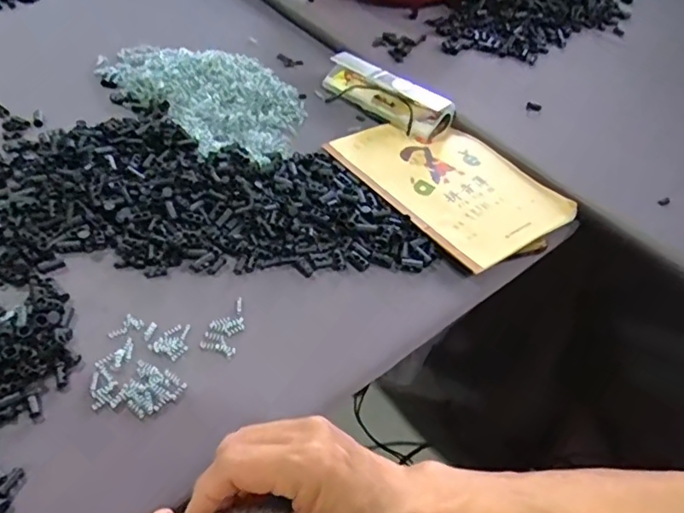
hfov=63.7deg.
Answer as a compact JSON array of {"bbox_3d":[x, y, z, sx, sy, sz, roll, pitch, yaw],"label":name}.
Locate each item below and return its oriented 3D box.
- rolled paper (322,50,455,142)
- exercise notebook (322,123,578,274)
[{"bbox_3d":[0.045,-0.183,0.604,0.157,0.032,0.044,36,54,24],"label":"rolled paper"},{"bbox_3d":[0.101,-0.078,0.528,0.142,0.007,0.204,-29,56,-28],"label":"exercise notebook"}]

